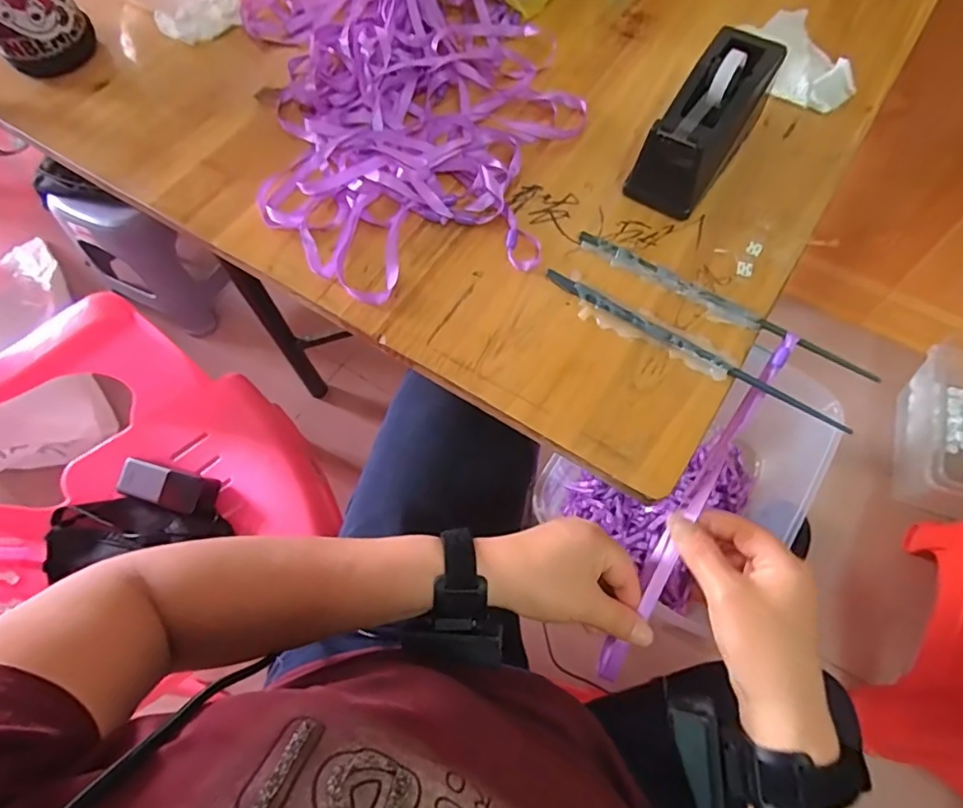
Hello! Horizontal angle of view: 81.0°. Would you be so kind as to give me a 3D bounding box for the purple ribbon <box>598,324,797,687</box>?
[{"bbox_3d":[0.154,0.071,0.405,0.016,0.009,0.275,29,88,15],"label":"purple ribbon"}]

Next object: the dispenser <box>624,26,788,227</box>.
[{"bbox_3d":[0.181,-0.229,0.458,0.058,0.070,0.152,32,71,16],"label":"dispenser"}]

